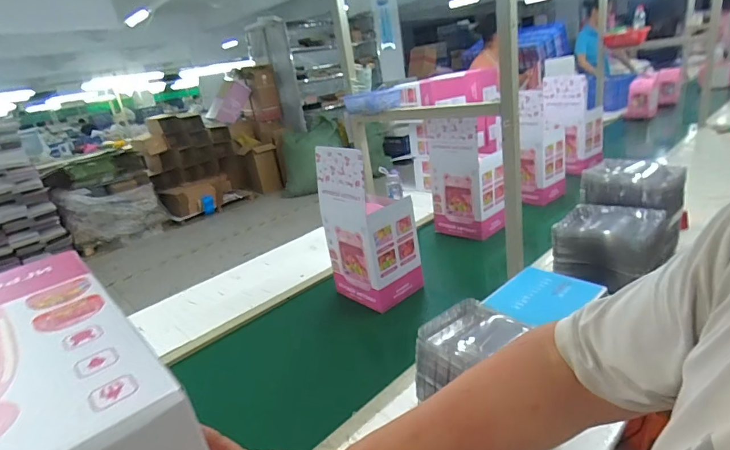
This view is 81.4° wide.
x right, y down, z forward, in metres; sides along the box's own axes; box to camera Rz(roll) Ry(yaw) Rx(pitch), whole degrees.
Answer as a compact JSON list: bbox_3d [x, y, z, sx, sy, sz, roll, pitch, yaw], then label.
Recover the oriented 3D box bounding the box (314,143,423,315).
[{"bbox_3d":[0.014,-0.010,1.387,0.195,0.489,0.221,-26,26,-37],"label":"box"}]

